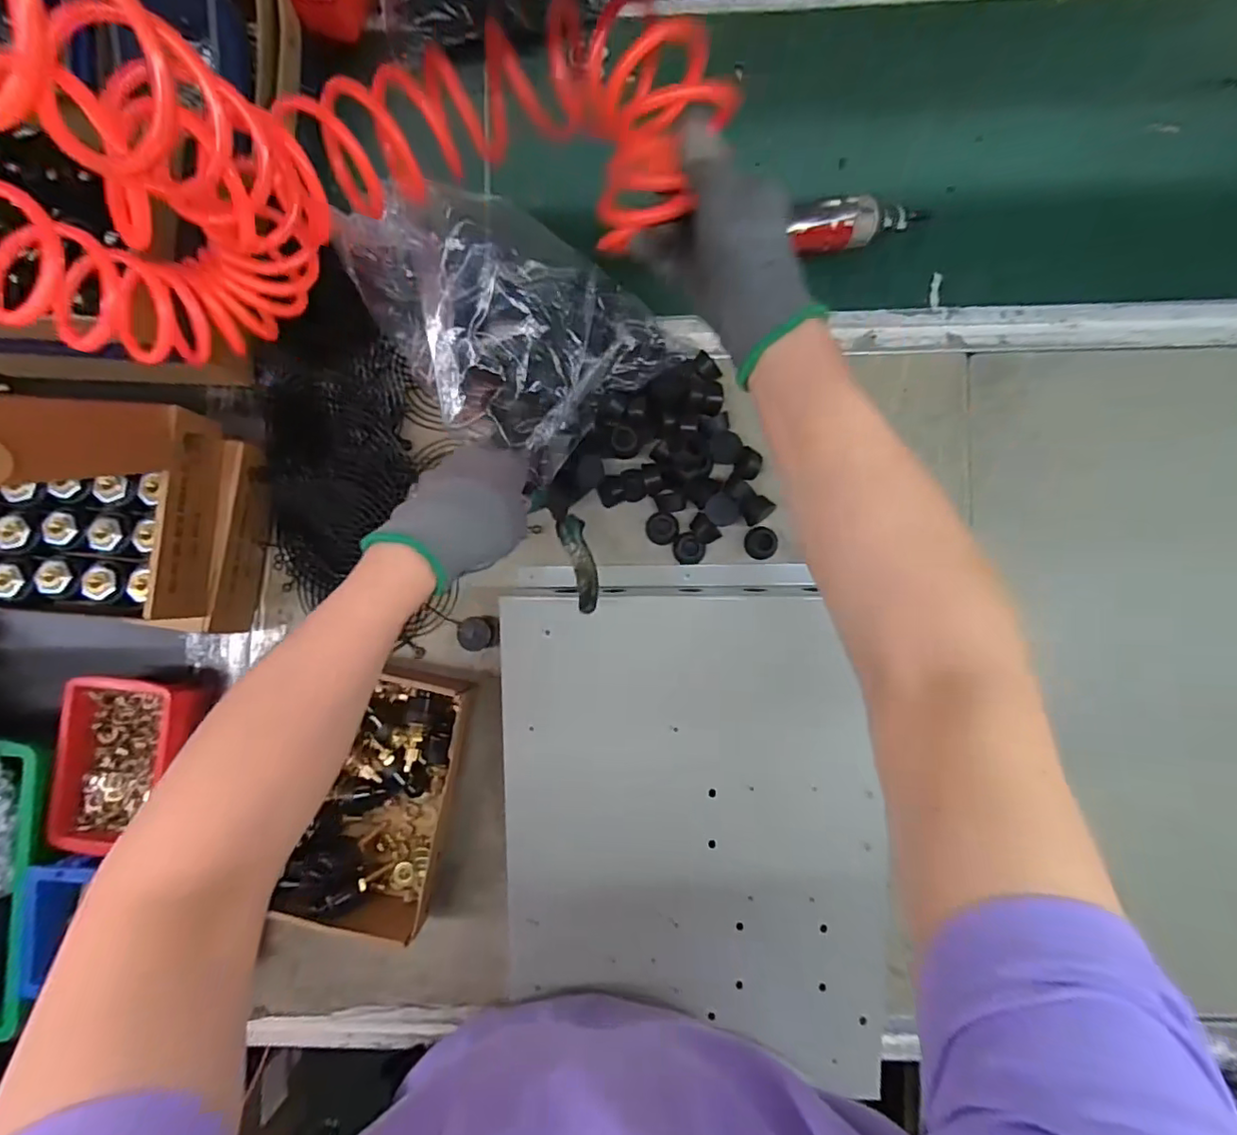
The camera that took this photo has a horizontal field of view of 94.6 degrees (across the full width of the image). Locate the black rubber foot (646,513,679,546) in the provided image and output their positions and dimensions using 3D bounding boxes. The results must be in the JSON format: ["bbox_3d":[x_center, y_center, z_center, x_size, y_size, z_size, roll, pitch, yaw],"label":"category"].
[{"bbox_3d":[0.041,-0.036,0.526,0.029,0.015,0.028,5,88,3],"label":"black rubber foot"}]

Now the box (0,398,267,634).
[{"bbox_3d":[-0.454,-0.050,0.414,0.240,0.253,0.176,7,88,3],"label":"box"}]

